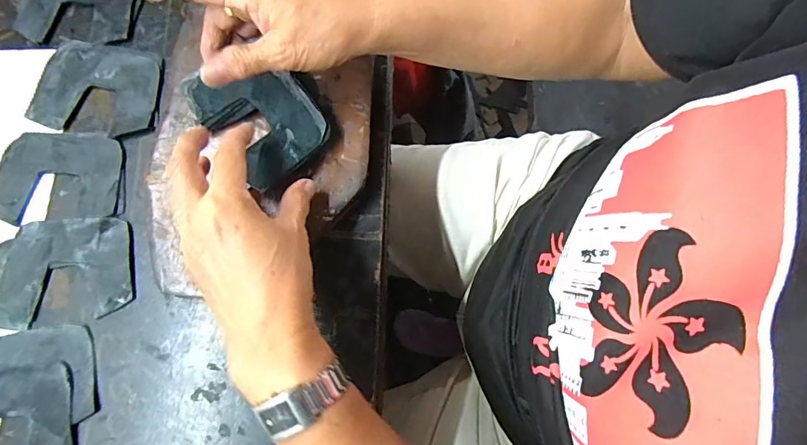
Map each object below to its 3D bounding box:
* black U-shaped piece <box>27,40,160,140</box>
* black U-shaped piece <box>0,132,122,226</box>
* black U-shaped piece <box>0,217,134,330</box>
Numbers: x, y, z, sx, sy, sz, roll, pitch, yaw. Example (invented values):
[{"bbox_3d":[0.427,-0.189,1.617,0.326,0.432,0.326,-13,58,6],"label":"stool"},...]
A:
[{"bbox_3d":[-0.268,-0.119,0.379,0.106,0.009,0.082,7,76,3],"label":"black U-shaped piece"},{"bbox_3d":[-0.292,-0.040,0.362,0.103,0.004,0.077,-5,76,0],"label":"black U-shaped piece"},{"bbox_3d":[-0.271,0.038,0.342,0.106,0.008,0.079,-7,76,-1],"label":"black U-shaped piece"}]

